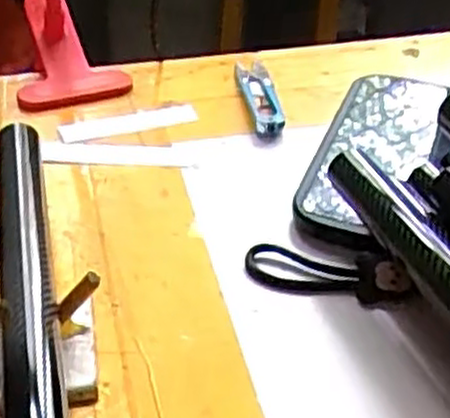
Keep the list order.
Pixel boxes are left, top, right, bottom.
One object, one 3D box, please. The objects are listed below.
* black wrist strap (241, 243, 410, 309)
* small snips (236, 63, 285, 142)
[{"bbox_3d":[0.048,0.030,0.366,0.077,0.012,0.024,11,38,15],"label":"black wrist strap"},{"bbox_3d":[0.023,-0.077,0.513,0.019,0.014,0.101,-5,37,-5],"label":"small snips"}]

